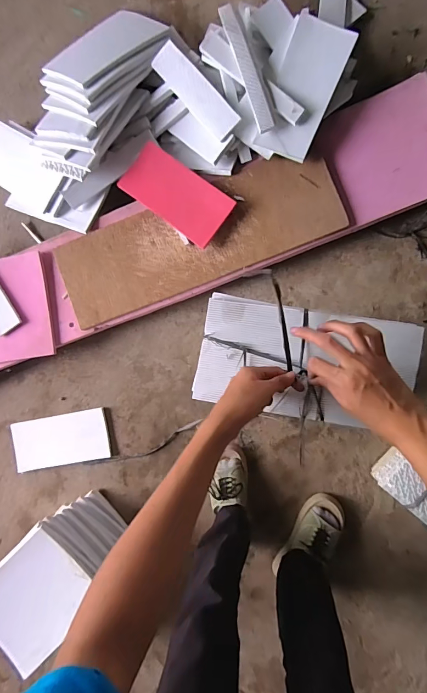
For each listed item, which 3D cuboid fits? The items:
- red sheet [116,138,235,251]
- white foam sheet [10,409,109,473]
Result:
[{"bbox_3d":[-0.092,-0.366,0.891,0.270,0.010,0.131,37,112,5],"label":"red sheet"},{"bbox_3d":[-0.418,0.257,1.016,0.270,0.029,0.133,-12,88,7],"label":"white foam sheet"}]

